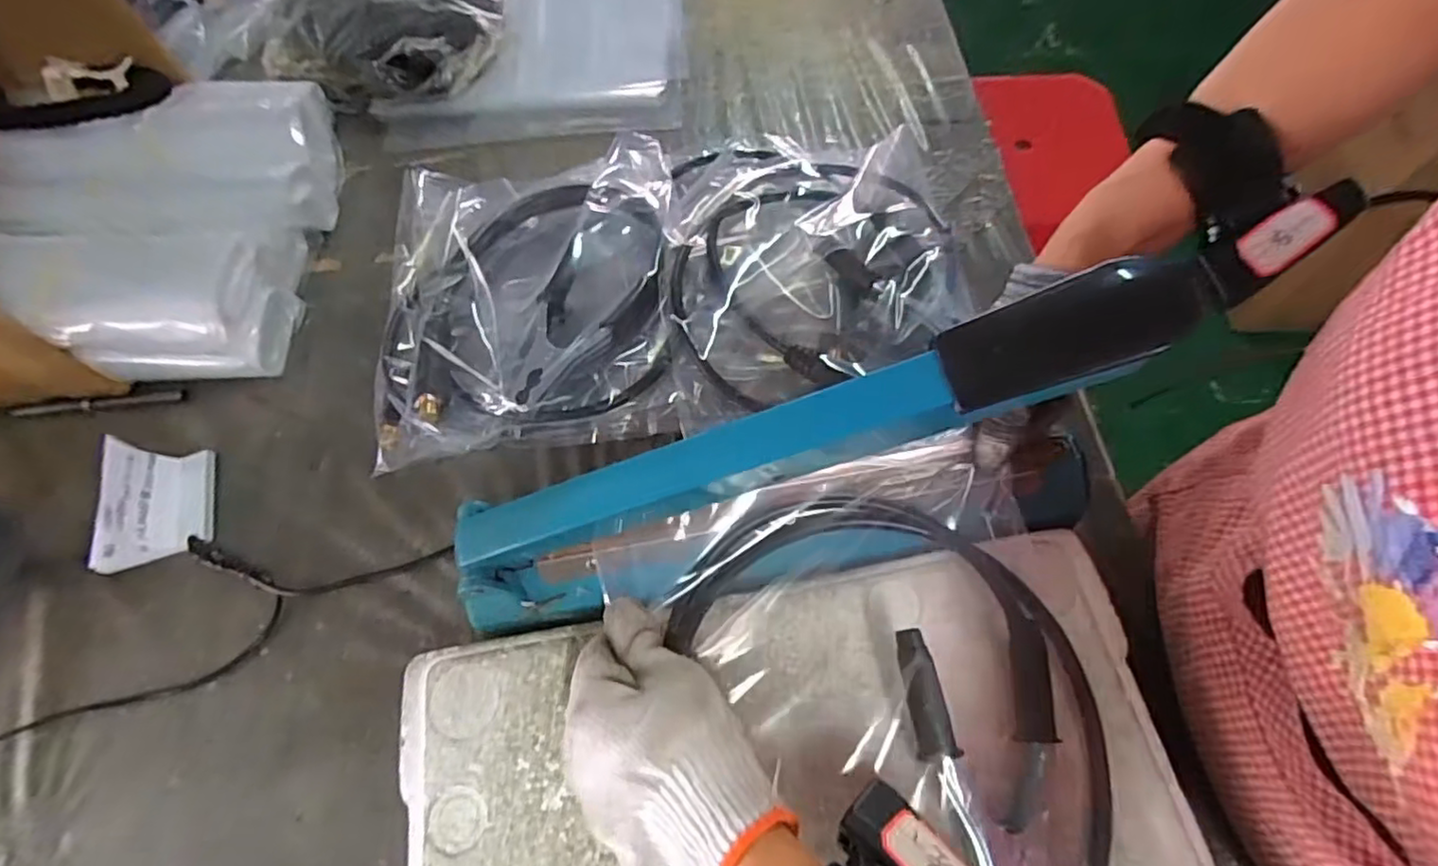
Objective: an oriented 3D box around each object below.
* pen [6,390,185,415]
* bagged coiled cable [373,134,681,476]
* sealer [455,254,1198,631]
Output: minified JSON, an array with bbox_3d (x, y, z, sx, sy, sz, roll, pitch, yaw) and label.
[{"bbox_3d":[-0.509,-0.024,0.530,0.138,0.009,0.010,-7,64,0],"label":"pen"},{"bbox_3d":[-0.159,-0.127,0.540,0.236,0.049,0.296,-8,64,0],"label":"bagged coiled cable"},{"bbox_3d":[0.036,0.028,0.327,0.363,0.175,0.065,-10,64,-2],"label":"sealer"}]

